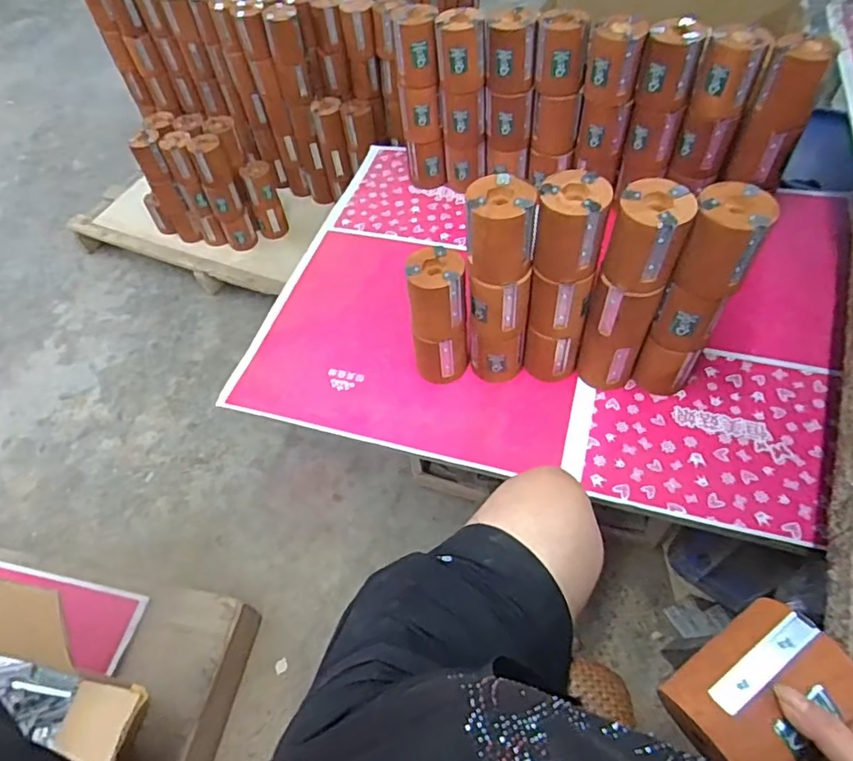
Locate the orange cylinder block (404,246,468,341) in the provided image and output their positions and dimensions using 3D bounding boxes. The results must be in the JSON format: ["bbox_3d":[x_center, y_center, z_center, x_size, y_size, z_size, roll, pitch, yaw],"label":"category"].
[{"bbox_3d":[0.014,-0.109,0.734,0.074,0.105,0.069,-1,55,4],"label":"orange cylinder block"}]

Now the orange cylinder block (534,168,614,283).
[{"bbox_3d":[0.165,-0.174,0.647,0.075,0.100,0.080,13,57,13],"label":"orange cylinder block"}]

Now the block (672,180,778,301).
[{"bbox_3d":[0.322,-0.151,0.617,0.074,0.104,0.070,26,61,21],"label":"block"}]

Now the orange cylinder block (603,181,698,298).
[{"bbox_3d":[0.247,-0.160,0.630,0.072,0.105,0.071,18,58,16],"label":"orange cylinder block"}]

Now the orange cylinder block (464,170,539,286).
[{"bbox_3d":[0.086,-0.177,0.661,0.076,0.102,0.081,-1,55,4],"label":"orange cylinder block"}]

